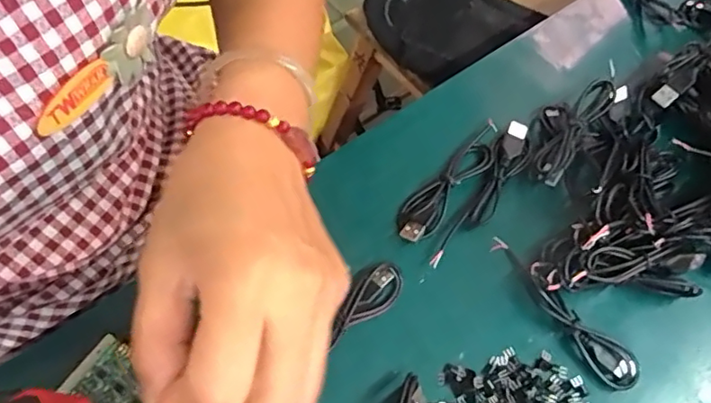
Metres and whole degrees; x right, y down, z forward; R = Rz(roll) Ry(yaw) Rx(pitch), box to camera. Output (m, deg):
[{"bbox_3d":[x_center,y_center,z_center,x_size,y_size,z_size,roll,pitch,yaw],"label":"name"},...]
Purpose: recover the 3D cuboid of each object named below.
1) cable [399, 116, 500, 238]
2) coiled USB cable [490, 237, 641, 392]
[{"bbox_3d":[0.065,-0.014,0.379,0.025,0.011,0.108,40,68,15],"label":"cable"},{"bbox_3d":[0.125,0.065,0.349,0.022,0.011,0.112,-35,71,-19],"label":"coiled USB cable"}]

